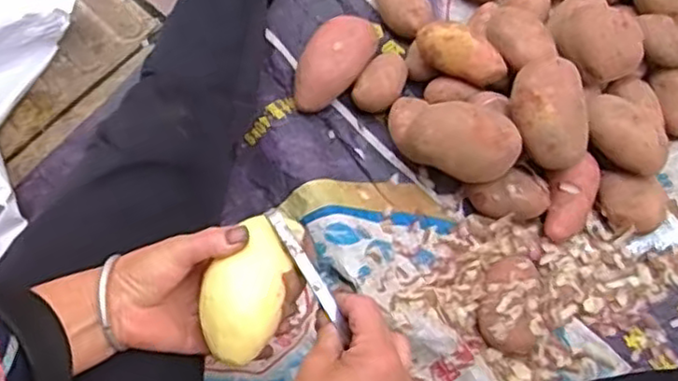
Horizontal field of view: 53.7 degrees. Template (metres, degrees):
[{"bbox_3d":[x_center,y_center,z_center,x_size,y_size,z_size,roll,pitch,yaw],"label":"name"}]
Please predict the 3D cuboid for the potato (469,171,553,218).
[{"bbox_3d":[0.204,0.006,0.807,0.095,0.044,0.056,-2,74,3],"label":"potato"}]

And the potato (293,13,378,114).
[{"bbox_3d":[-0.008,-0.163,0.867,0.079,0.056,0.137,30,78,11],"label":"potato"}]

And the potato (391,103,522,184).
[{"bbox_3d":[0.136,-0.057,0.781,0.143,0.071,0.077,14,75,7],"label":"potato"}]

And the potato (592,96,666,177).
[{"bbox_3d":[0.330,-0.059,0.781,0.104,0.060,0.062,36,79,12],"label":"potato"}]

